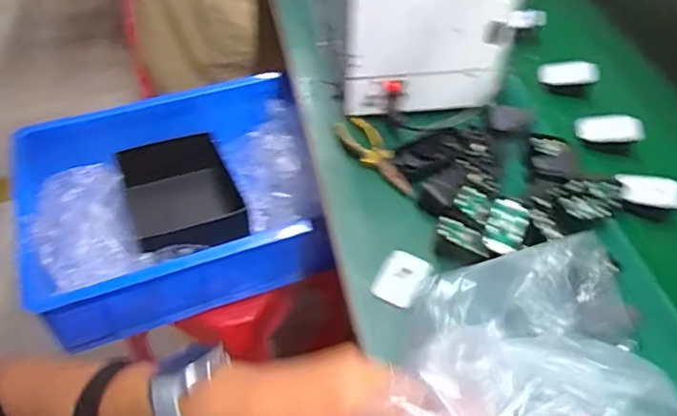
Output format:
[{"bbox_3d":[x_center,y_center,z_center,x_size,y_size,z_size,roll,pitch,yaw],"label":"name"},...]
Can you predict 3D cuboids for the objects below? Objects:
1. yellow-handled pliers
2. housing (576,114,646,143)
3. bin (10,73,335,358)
[{"bbox_3d":[0.048,-0.069,0.740,0.045,0.016,0.153,-20,53,-18],"label":"yellow-handled pliers"},{"bbox_3d":[0.371,-0.108,0.761,0.085,0.023,0.033,7,47,27],"label":"housing"},{"bbox_3d":[-0.265,-0.015,0.944,0.445,0.151,0.397,-15,52,-14],"label":"bin"}]

